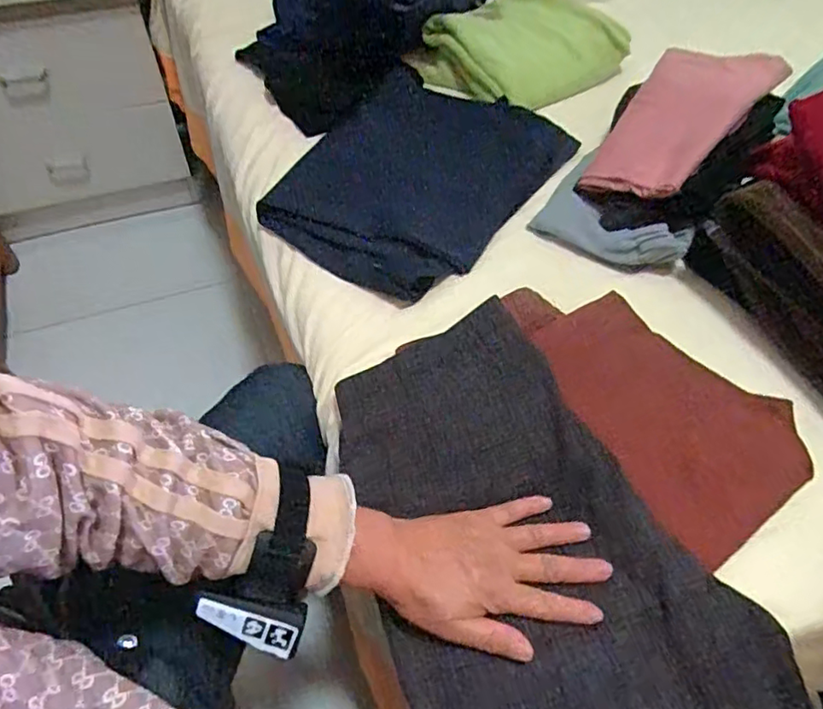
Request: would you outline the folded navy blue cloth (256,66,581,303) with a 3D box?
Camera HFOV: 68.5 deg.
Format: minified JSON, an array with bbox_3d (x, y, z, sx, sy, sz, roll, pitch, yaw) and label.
[{"bbox_3d":[0.007,-0.212,0.683,0.253,0.051,0.325,32,59,19],"label":"folded navy blue cloth"}]

